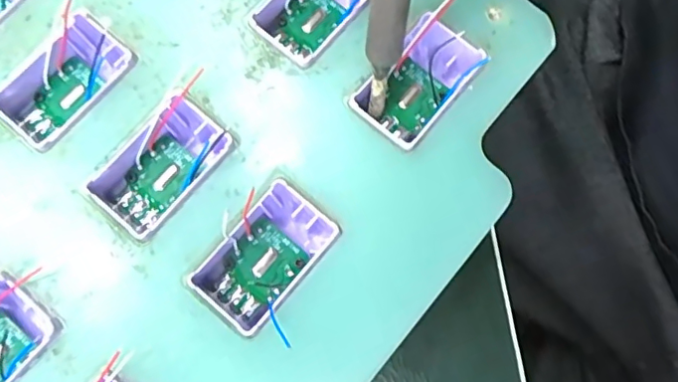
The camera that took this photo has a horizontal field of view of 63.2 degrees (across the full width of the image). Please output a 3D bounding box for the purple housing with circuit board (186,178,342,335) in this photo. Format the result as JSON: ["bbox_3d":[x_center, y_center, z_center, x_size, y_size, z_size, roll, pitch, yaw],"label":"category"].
[{"bbox_3d":[-0.018,0.015,0.127,0.020,0.010,0.031,43,80,7],"label":"purple housing with circuit board"}]

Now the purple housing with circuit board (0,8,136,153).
[{"bbox_3d":[-0.066,-0.026,0.135,0.021,0.010,0.032,39,79,6],"label":"purple housing with circuit board"}]

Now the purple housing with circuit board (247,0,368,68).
[{"bbox_3d":[-0.005,-0.047,0.143,0.019,0.015,0.033,40,79,6],"label":"purple housing with circuit board"}]

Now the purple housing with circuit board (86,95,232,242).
[{"bbox_3d":[-0.041,-0.005,0.131,0.020,0.010,0.031,42,79,7],"label":"purple housing with circuit board"}]

